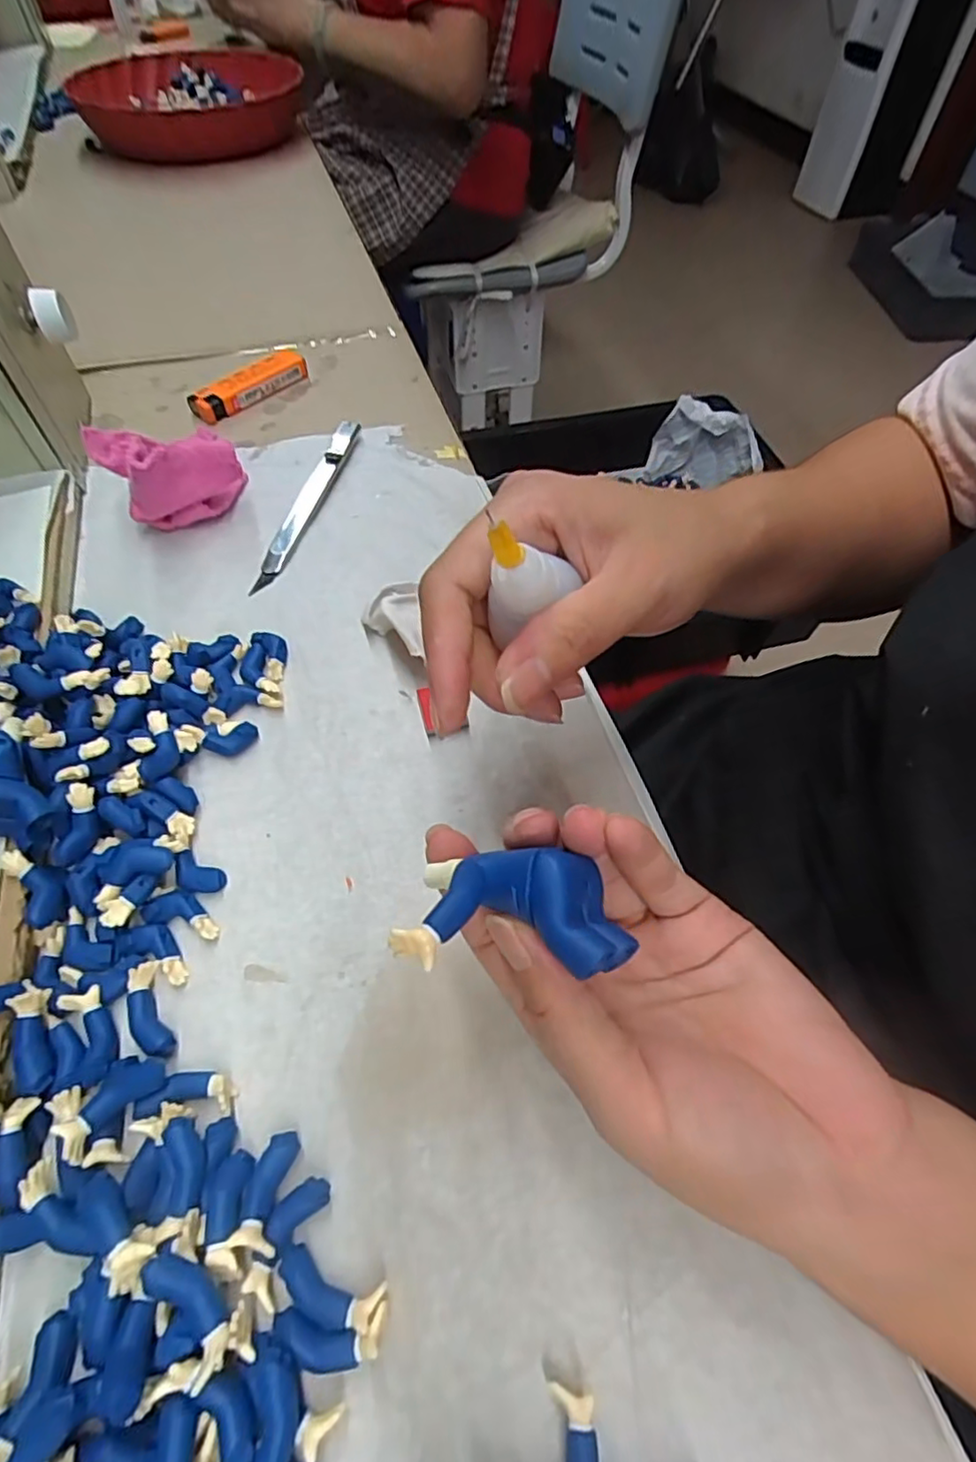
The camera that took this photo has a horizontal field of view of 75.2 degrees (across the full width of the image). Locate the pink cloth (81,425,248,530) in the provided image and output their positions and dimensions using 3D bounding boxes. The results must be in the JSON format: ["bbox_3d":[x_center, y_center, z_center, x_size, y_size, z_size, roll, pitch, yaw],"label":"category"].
[{"bbox_3d":[-0.164,-0.134,0.330,0.054,0.046,0.049,-39,65,-23],"label":"pink cloth"}]

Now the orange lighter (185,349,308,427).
[{"bbox_3d":[-0.154,-0.226,0.412,0.020,0.018,0.079,37,63,21],"label":"orange lighter"}]

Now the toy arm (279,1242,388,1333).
[{"bbox_3d":[-0.043,0.149,0.168,0.028,0.007,0.012,17,57,10],"label":"toy arm"}]

